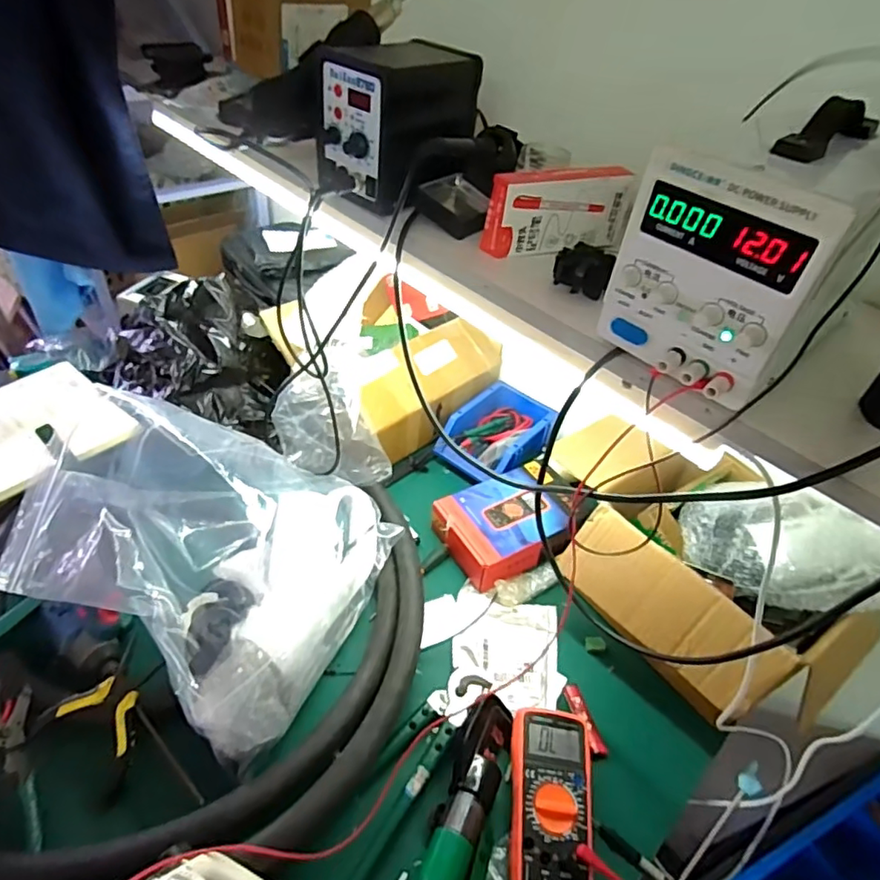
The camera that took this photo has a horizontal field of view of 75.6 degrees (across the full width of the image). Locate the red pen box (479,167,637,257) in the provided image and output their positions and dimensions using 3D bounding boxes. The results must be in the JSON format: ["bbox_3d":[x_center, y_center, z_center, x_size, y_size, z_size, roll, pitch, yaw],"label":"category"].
[{"bbox_3d":[0.123,-0.231,0.575,0.156,0.073,0.029,-12,47,-19],"label":"red pen box"}]

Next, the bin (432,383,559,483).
[{"bbox_3d":[0.098,-0.008,0.947,0.142,0.069,0.203,34,49,25],"label":"bin"}]

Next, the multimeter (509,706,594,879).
[{"bbox_3d":[0.112,0.371,0.579,0.081,0.040,0.171,10,43,3],"label":"multimeter"}]

